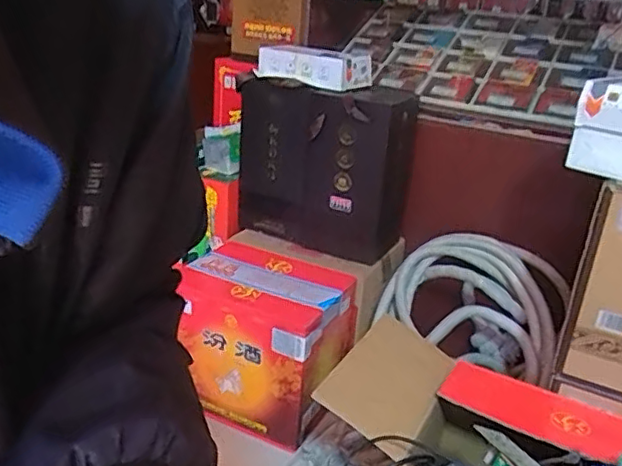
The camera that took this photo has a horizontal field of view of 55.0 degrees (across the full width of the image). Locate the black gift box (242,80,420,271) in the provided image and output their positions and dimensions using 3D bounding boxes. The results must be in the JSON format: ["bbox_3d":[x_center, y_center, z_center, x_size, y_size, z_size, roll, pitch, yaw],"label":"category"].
[{"bbox_3d":[0.030,-0.144,1.358,0.380,0.367,0.158,16,26,26],"label":"black gift box"}]

